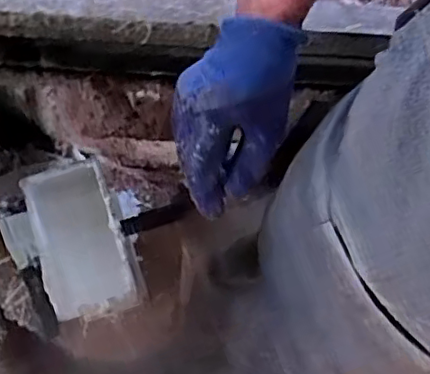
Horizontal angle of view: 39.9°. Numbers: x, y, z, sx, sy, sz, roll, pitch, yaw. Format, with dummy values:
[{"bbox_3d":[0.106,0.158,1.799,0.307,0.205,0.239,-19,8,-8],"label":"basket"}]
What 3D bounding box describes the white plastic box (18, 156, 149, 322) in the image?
[{"bbox_3d":[-0.169,0.069,0.760,0.112,0.056,0.194,-19,80,-8],"label":"white plastic box"}]

